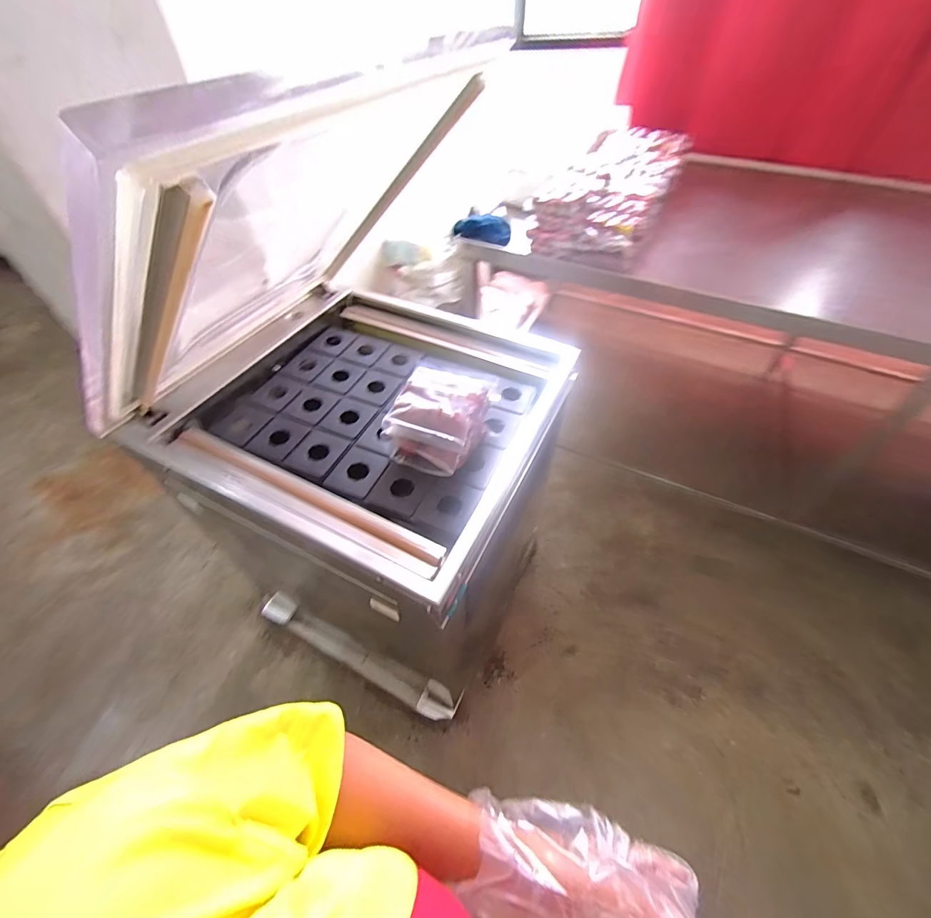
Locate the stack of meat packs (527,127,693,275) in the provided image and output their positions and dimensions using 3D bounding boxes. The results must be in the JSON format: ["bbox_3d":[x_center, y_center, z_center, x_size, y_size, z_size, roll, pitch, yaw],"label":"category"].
[{"bbox_3d":[0.481,-0.849,1.271,0.305,0.116,0.922,21,54,17],"label":"stack of meat packs"}]

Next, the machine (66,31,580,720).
[{"bbox_3d":[-0.195,0.003,0.901,0.686,1.223,0.641,16,53,14],"label":"machine"}]

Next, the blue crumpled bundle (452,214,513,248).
[{"bbox_3d":[0.046,-0.654,1.178,0.172,0.056,0.085,12,52,11],"label":"blue crumpled bundle"}]

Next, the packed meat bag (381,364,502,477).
[{"bbox_3d":[-0.039,-0.069,0.689,0.140,0.109,0.175,18,53,15],"label":"packed meat bag"}]

